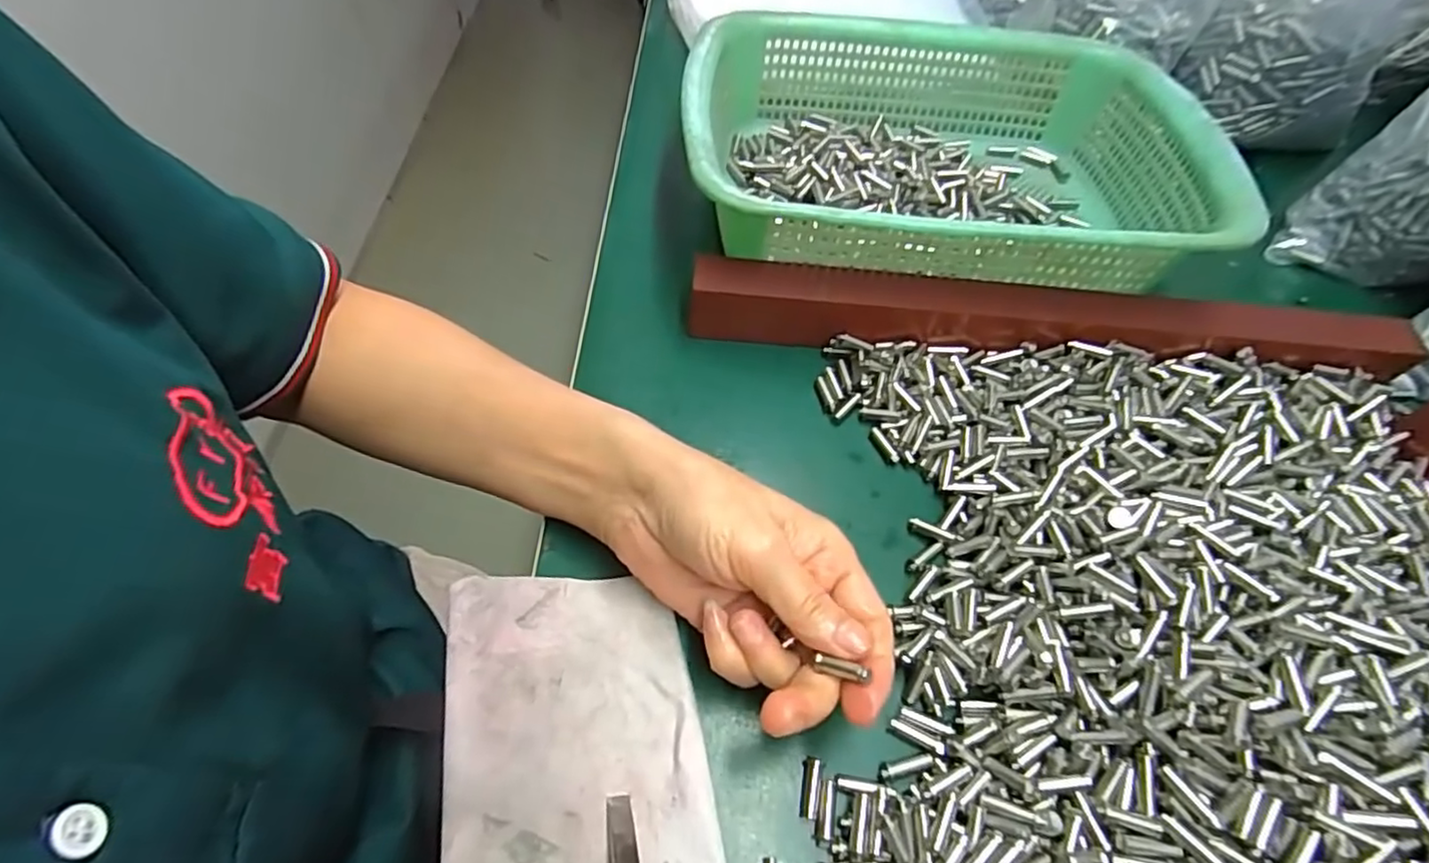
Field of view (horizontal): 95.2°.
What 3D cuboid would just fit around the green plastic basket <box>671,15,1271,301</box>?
[{"bbox_3d":[0.135,-0.169,0.395,0.296,0.077,0.221,4,56,-1],"label":"green plastic basket"}]

